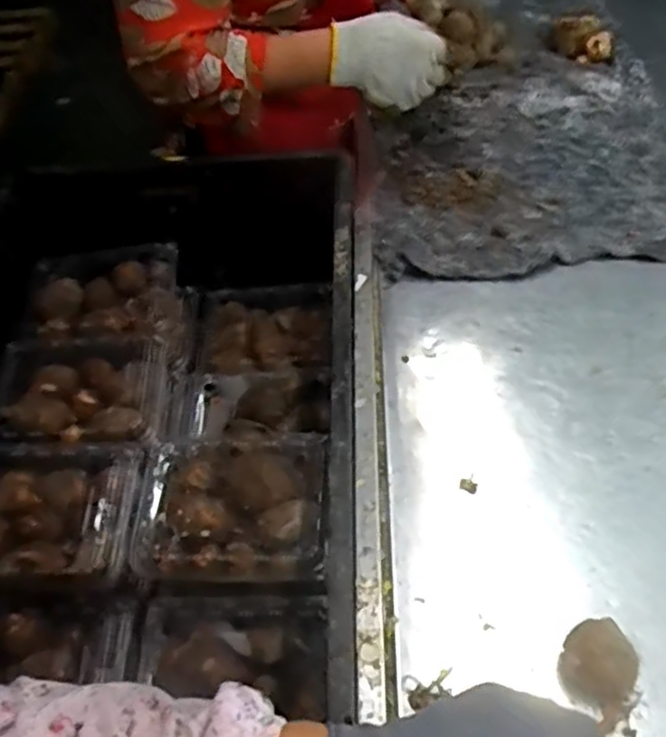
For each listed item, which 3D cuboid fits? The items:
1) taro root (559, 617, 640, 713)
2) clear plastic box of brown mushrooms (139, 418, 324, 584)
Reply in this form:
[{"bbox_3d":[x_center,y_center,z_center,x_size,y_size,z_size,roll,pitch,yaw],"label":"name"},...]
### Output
[{"bbox_3d":[0.186,0.201,0.484,0.054,0.040,0.061,3,52,8],"label":"taro root"},{"bbox_3d":[-0.087,0.122,0.627,0.163,0.075,0.132,-3,52,4],"label":"clear plastic box of brown mushrooms"}]

